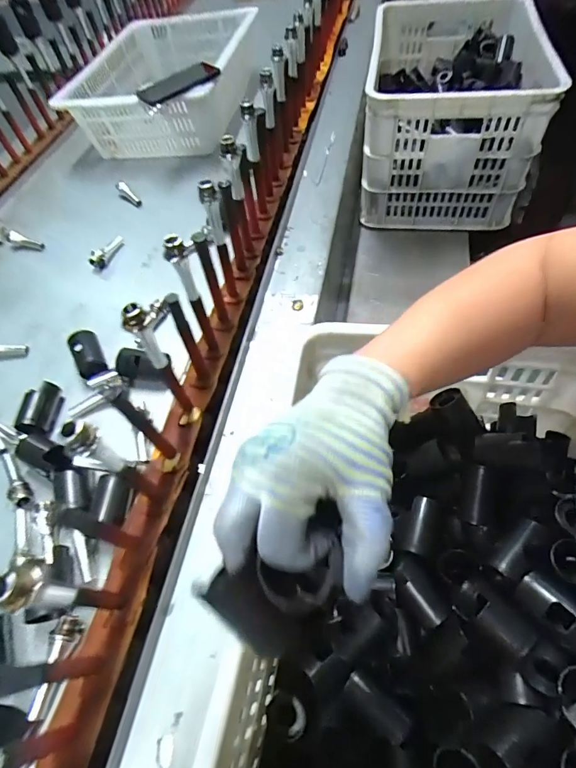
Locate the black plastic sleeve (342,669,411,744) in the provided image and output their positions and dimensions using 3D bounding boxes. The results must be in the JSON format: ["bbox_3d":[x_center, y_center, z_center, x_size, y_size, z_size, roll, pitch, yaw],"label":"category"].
[{"bbox_3d":[0.089,0.327,0.407,0.066,0.029,0.026,32,58,27],"label":"black plastic sleeve"}]

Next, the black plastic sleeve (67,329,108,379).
[{"bbox_3d":[-0.289,-0.041,0.579,0.039,0.034,0.080,-26,52,-18],"label":"black plastic sleeve"}]

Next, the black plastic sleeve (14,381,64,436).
[{"bbox_3d":[-0.333,0.030,0.531,0.042,0.029,0.074,-6,49,-1],"label":"black plastic sleeve"}]

